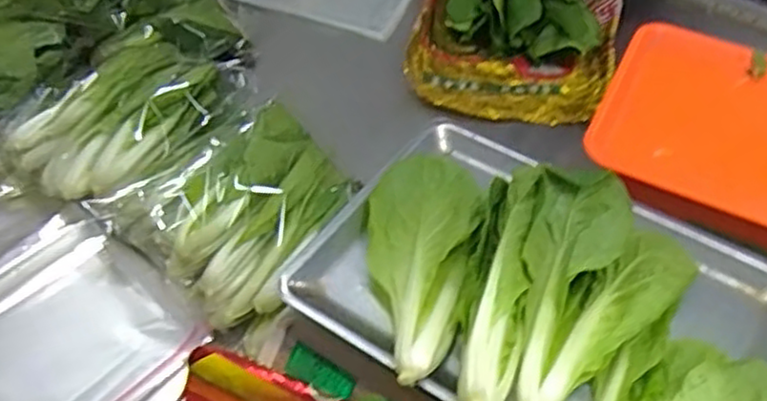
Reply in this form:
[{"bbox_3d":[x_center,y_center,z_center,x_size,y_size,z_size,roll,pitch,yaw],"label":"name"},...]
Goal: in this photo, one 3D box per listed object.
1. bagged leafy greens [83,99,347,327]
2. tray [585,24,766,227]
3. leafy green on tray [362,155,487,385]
[{"bbox_3d":[-0.133,0.006,0.663,0.183,0.082,0.185,35,56,26],"label":"bagged leafy greens"},{"bbox_3d":[0.361,-0.062,0.660,0.299,0.032,0.228,19,51,15],"label":"tray"},{"bbox_3d":[0.028,0.044,0.552,0.090,0.036,0.210,5,49,2],"label":"leafy green on tray"}]

